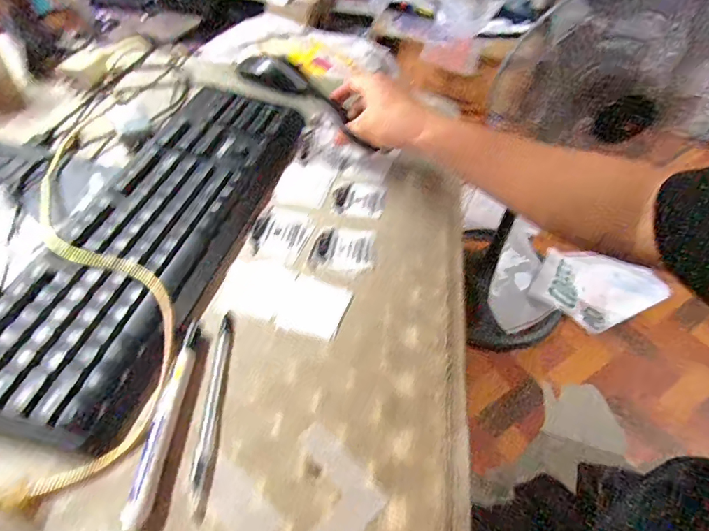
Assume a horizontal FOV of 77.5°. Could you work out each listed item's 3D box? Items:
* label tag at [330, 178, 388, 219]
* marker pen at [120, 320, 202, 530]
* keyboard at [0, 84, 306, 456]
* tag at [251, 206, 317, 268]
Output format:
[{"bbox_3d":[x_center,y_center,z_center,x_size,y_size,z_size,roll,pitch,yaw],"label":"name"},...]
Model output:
[{"bbox_3d":[0.005,-0.074,0.480,0.057,0.005,0.054,11,48,6],"label":"label tag"},{"bbox_3d":[-0.131,0.102,0.308,0.017,0.012,0.139,4,48,0],"label":"marker pen"},{"bbox_3d":[-0.177,-0.050,0.421,0.136,0.027,0.424,12,48,8],"label":"keyboard"},{"bbox_3d":[-0.072,-0.032,0.440,0.052,0.005,0.067,18,52,7],"label":"tag"}]

